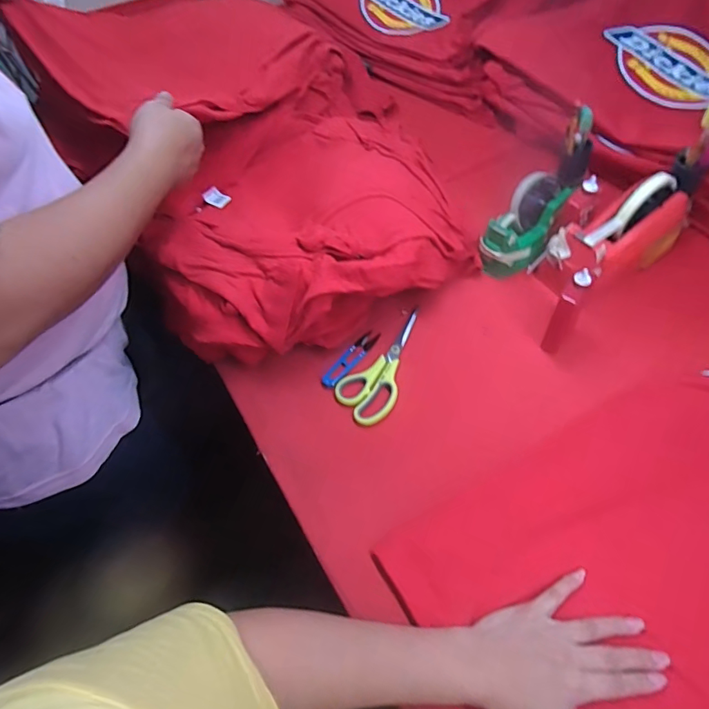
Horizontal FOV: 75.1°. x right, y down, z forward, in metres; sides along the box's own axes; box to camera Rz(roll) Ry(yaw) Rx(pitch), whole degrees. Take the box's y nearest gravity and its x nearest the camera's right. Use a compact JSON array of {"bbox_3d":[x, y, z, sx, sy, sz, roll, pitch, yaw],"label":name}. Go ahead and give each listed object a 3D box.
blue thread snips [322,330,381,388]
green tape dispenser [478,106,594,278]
[{"bbox_3d":[-0.005,0.005,0.598,0.020,0.007,0.102,32,61,22],"label":"blue thread snips"},{"bbox_3d":[0.250,-0.208,0.608,0.169,0.186,0.074,-26,58,-16],"label":"green tape dispenser"}]

